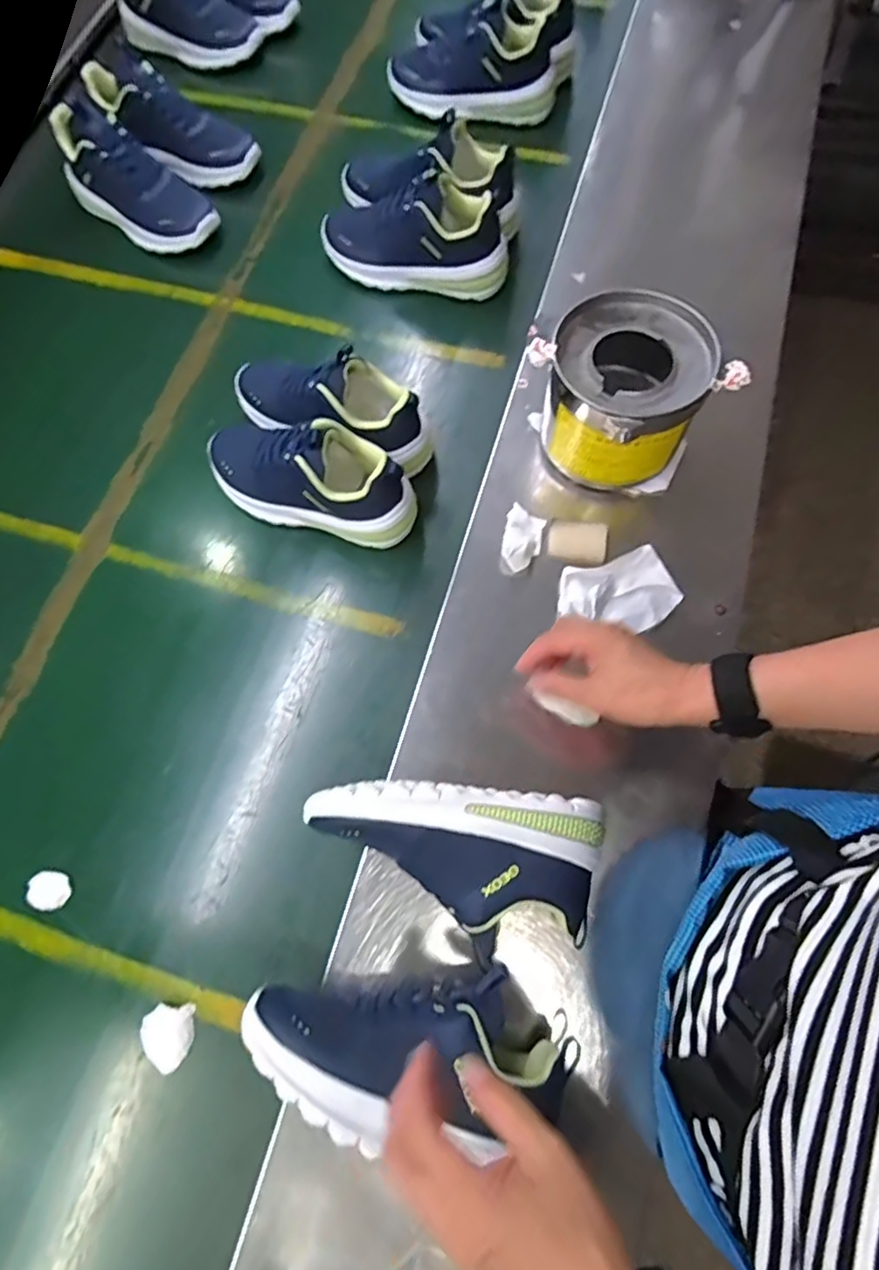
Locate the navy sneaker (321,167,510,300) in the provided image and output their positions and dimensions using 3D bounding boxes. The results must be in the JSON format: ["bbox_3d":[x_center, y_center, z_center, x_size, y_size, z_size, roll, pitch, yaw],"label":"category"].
[{"bbox_3d":[-0.031,-0.460,0.689,0.222,0.103,0.085,19,72,8],"label":"navy sneaker"}]

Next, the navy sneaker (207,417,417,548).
[{"bbox_3d":[-0.133,-0.159,0.586,0.215,0.095,0.081,20,73,8],"label":"navy sneaker"}]

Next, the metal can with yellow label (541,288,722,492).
[{"bbox_3d":[0.169,-0.222,0.580,0.138,0.130,0.148,-1,71,1],"label":"metal can with yellow label"}]

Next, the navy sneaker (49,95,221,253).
[{"bbox_3d":[-0.363,-0.541,0.716,0.187,0.109,0.080,35,75,13],"label":"navy sneaker"}]

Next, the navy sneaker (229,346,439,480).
[{"bbox_3d":[-0.115,-0.246,0.622,0.223,0.102,0.103,15,72,7],"label":"navy sneaker"}]

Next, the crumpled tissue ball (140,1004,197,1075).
[{"bbox_3d":[-0.218,0.323,0.484,0.038,0.020,0.044,-6,71,0],"label":"crumpled tissue ball"}]

